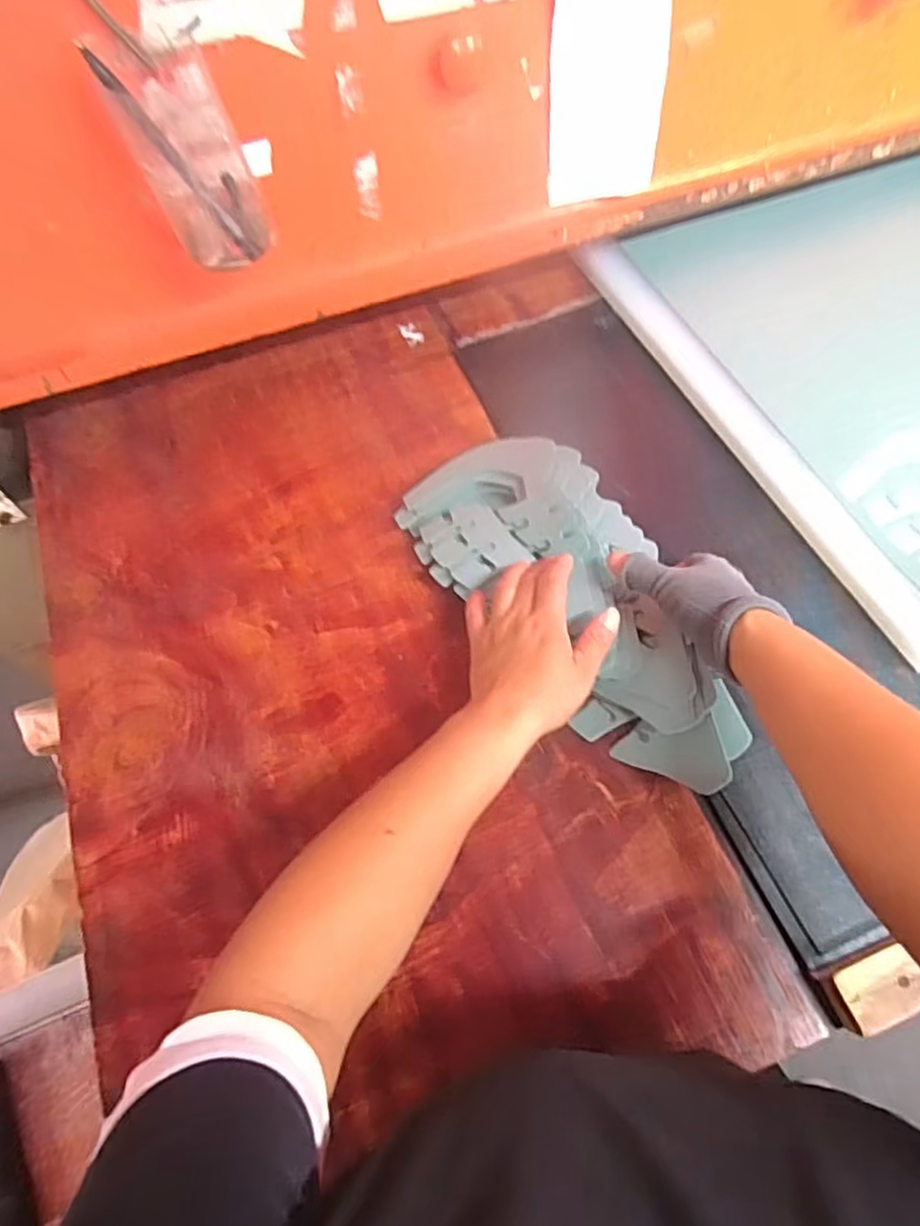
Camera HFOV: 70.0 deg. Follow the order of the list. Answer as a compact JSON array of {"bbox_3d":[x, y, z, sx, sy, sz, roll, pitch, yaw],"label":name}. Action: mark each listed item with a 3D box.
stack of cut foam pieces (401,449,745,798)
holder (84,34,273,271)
[{"bbox_3d":[0.091,-0.014,0.493,0.156,0.044,0.313,-30,68,-11],"label":"stack of cut foam pieces"},{"bbox_3d":[-0.176,-0.299,0.435,0.067,0.108,0.067,-23,63,-9],"label":"holder"}]

